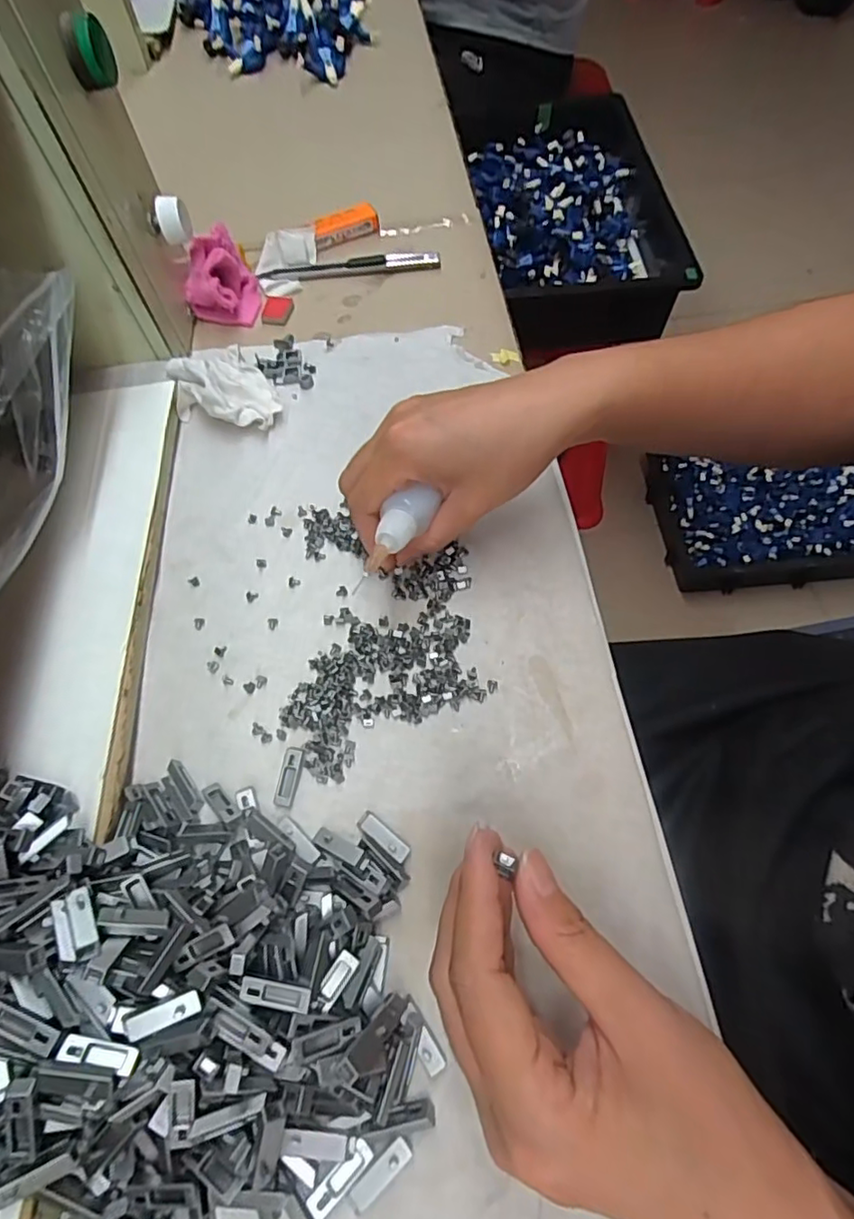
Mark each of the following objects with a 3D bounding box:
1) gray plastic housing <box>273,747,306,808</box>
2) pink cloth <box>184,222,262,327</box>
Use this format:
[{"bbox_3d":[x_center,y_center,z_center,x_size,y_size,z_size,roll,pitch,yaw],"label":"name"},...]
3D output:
[{"bbox_3d":[-0.061,0.074,0.262,0.009,0.006,0.025,11,75,10],"label":"gray plastic housing"},{"bbox_3d":[-0.145,-0.229,0.413,0.050,0.039,0.050,-22,62,-8],"label":"pink cloth"}]

